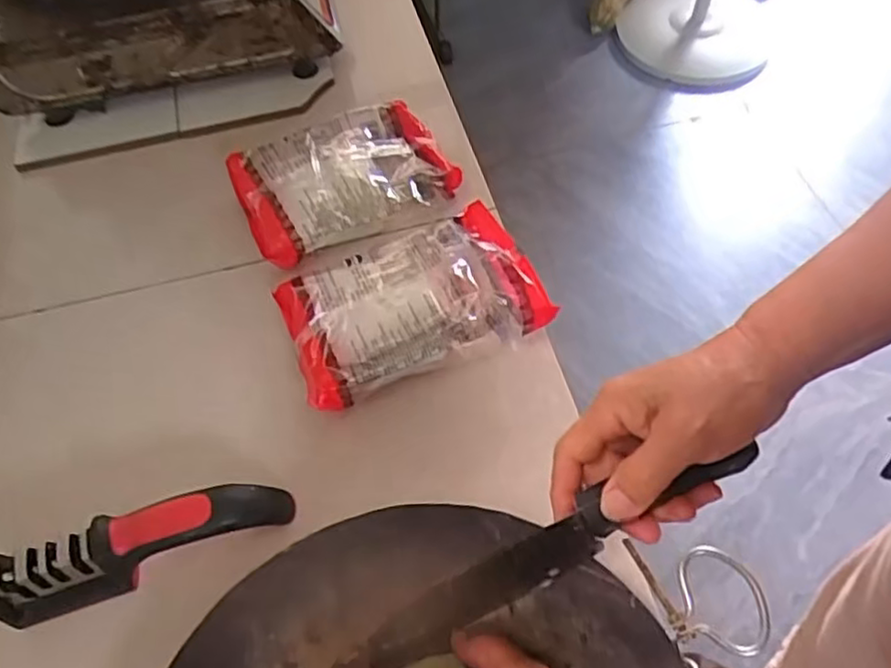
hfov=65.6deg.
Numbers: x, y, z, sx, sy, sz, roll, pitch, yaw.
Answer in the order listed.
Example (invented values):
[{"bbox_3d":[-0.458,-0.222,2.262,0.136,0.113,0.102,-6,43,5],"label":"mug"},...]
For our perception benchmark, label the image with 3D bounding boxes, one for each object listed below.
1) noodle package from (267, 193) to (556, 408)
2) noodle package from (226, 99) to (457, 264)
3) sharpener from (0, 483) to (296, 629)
[{"bbox_3d":[-0.030,-0.024,0.572,0.195,0.053,0.133,-20,58,-10],"label":"noodle package"},{"bbox_3d":[-0.094,-0.149,0.648,0.194,0.042,0.127,-27,60,-14],"label":"noodle package"},{"bbox_3d":[-0.205,0.143,0.472,0.191,0.052,0.038,-18,58,-9],"label":"sharpener"}]

